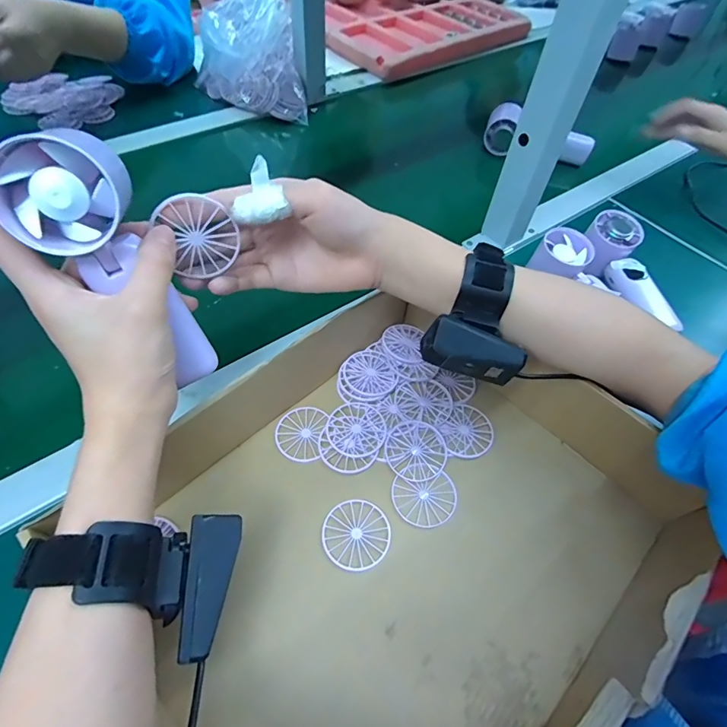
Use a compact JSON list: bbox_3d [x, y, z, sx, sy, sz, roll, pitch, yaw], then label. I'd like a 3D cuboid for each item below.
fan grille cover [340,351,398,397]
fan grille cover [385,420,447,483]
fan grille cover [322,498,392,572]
[{"bbox_3d":[0.006,0.010,0.403,0.047,0.005,0.048,-26,61,-21],"label":"fan grille cover"},{"bbox_3d":[0.044,0.072,0.366,0.050,0.004,0.050,34,59,18],"label":"fan grille cover"},{"bbox_3d":[-0.005,0.127,0.326,0.050,0.004,0.050,35,59,19],"label":"fan grille cover"}]

